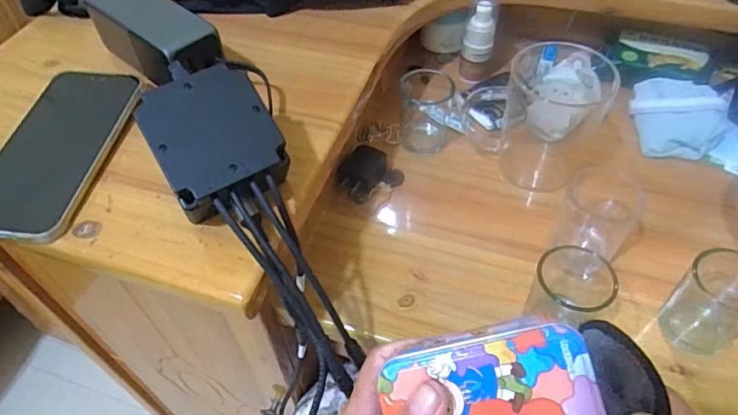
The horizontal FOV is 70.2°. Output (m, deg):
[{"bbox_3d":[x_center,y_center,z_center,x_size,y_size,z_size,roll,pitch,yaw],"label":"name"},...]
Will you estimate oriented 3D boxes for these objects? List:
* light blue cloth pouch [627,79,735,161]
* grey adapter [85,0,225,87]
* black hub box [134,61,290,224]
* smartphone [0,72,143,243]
[{"bbox_3d":[0.309,-0.093,0.524,0.076,0.039,0.083,2,51,4],"label":"light blue cloth pouch"},{"bbox_3d":[-0.175,-0.138,0.439,0.138,0.059,0.055,36,60,27],"label":"grey adapter"},{"bbox_3d":[-0.102,-0.042,0.349,0.073,0.046,0.088,-28,82,-19],"label":"black hub box"},{"bbox_3d":[-0.235,-0.048,0.396,0.079,0.008,0.162,5,51,6],"label":"smartphone"}]

